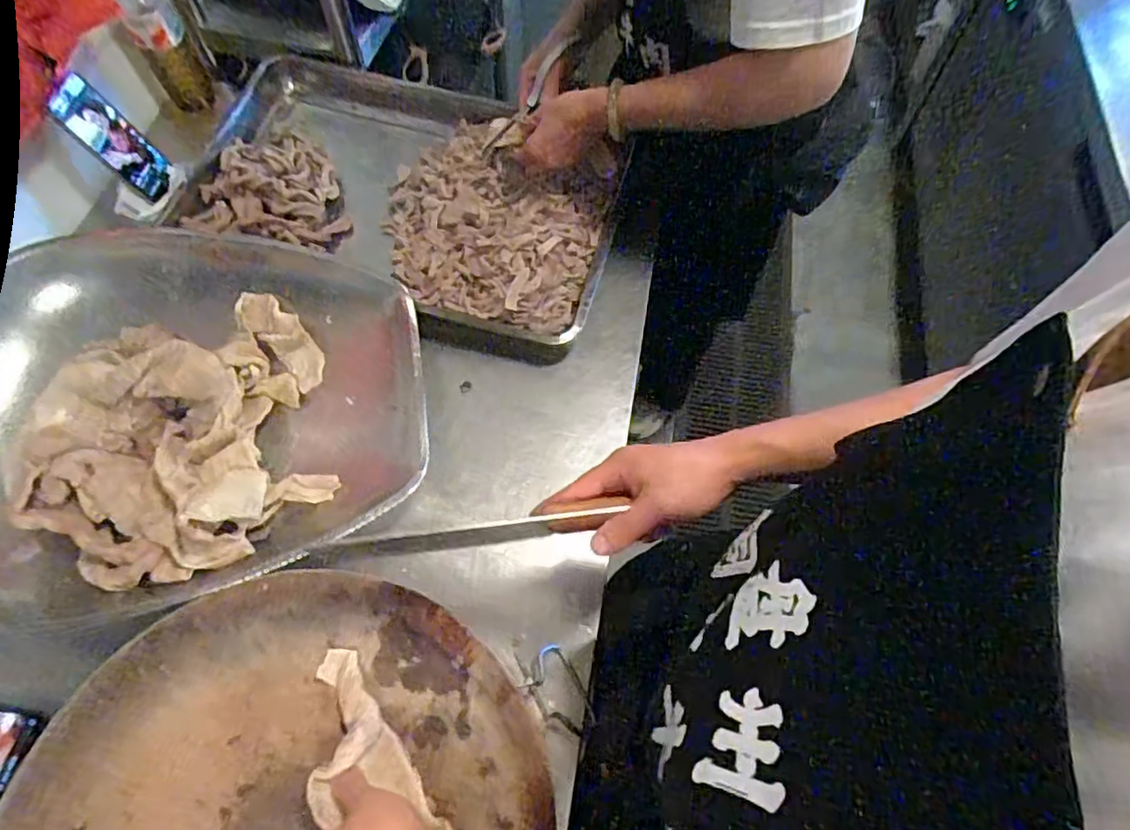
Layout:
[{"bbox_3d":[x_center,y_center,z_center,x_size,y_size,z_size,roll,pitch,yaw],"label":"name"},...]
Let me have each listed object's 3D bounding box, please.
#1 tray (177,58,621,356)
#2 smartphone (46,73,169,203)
[{"bbox_3d":[-0.202,-0.294,0.786,0.533,0.087,0.362,14,63,7],"label":"tray"},{"bbox_3d":[-0.539,-0.331,0.736,0.010,0.142,0.065,7,70,23],"label":"smartphone"}]

